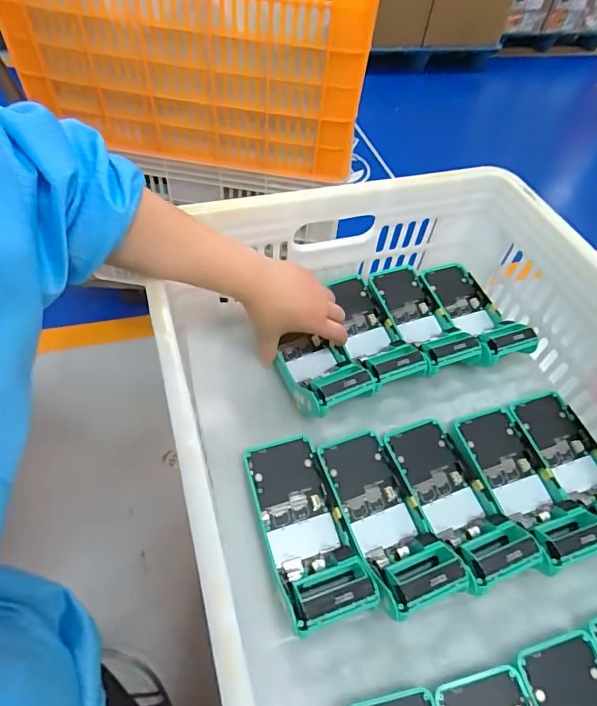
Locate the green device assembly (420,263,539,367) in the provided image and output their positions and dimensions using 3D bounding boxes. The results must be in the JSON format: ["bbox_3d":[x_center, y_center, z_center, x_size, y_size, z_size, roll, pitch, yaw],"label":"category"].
[{"bbox_3d":[0.231,-0.057,0.605,0.090,0.049,0.180,-8,42,-12],"label":"green device assembly"}]

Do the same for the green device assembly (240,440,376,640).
[{"bbox_3d":[0.005,0.158,0.419,0.079,0.045,0.172,-12,55,-15],"label":"green device assembly"}]

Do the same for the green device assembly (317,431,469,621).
[{"bbox_3d":[0.083,0.152,0.428,0.075,0.044,0.167,-13,55,-15],"label":"green device assembly"}]

